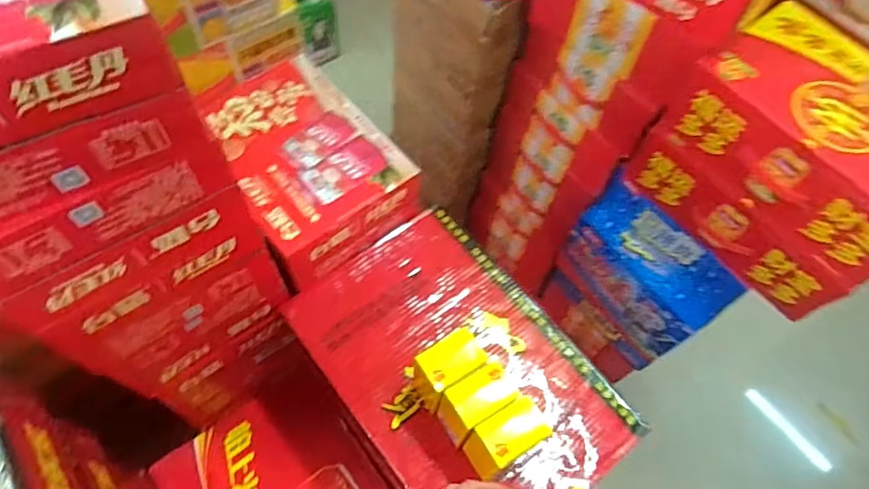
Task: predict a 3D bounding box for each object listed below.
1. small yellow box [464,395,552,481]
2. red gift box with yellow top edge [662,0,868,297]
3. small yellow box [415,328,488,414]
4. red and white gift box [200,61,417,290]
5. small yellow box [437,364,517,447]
[{"bbox_3d":[0.075,0.208,0.585,0.066,0.117,0.047,-26,65,-17],"label":"small yellow box"},{"bbox_3d":[0.519,-0.143,0.732,0.207,0.130,0.327,-32,67,-20],"label":"red gift box with yellow top edge"},{"bbox_3d":[0.014,0.145,0.622,0.074,0.101,0.056,-32,67,-20],"label":"small yellow box"},{"bbox_3d":[-0.174,-0.108,0.760,0.211,0.103,0.293,-27,66,-18],"label":"red and white gift box"},{"bbox_3d":[0.045,0.178,0.608,0.070,0.100,0.049,-26,65,-17],"label":"small yellow box"}]

